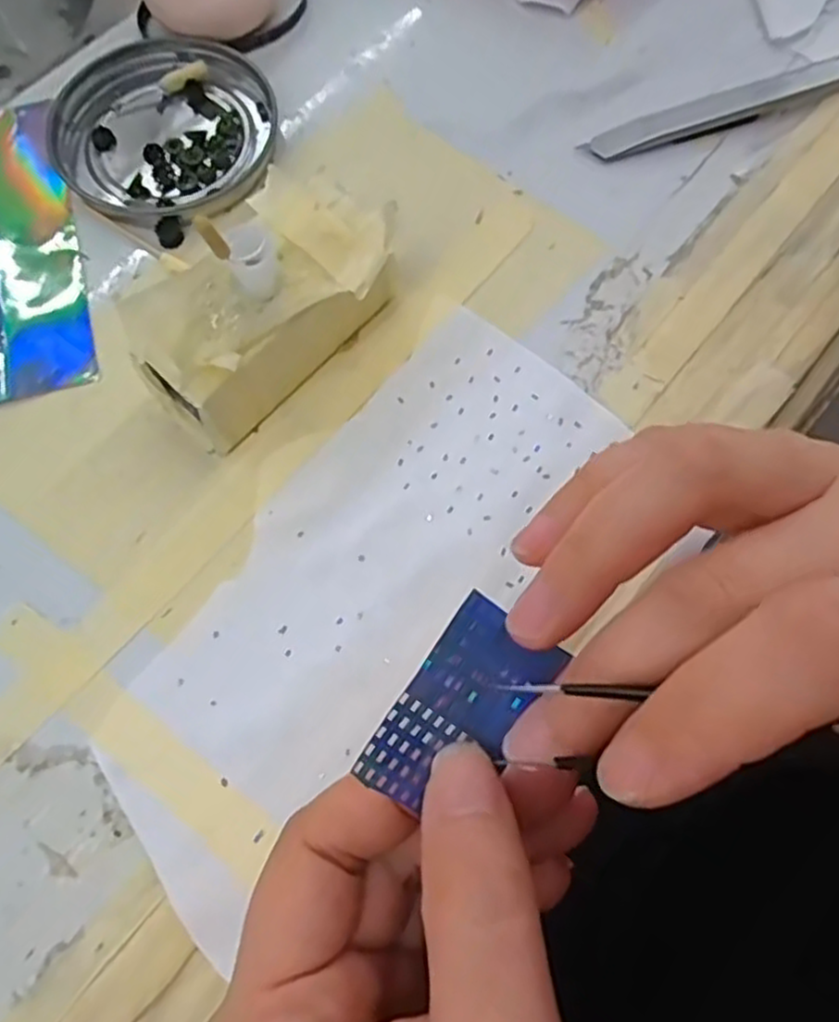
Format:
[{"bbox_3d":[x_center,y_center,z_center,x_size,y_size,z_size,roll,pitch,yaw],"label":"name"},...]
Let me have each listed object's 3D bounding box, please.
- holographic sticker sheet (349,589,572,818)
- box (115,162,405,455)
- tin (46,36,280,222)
[{"bbox_3d":[0.009,0.041,0.153,0.025,0.004,0.042,36,85,-9],"label":"holographic sticker sheet"},{"bbox_3d":[-0.047,-0.063,0.224,0.082,0.041,0.049,-43,77,-12],"label":"box"},{"bbox_3d":[-0.093,-0.138,0.271,0.079,0.011,0.076,0,72,0],"label":"tin"}]

